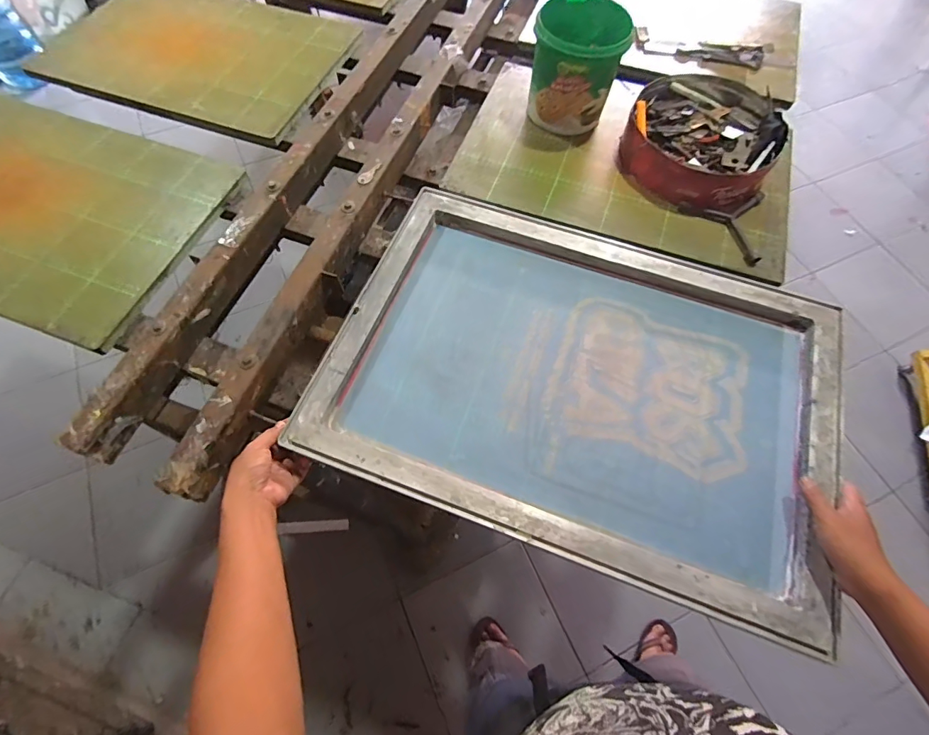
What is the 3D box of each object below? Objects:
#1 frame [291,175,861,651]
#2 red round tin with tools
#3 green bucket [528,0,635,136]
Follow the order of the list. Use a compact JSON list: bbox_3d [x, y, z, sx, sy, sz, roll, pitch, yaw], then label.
[{"bbox_3d":[0.156,0.004,0.619,0.646,0.049,0.484,20,65,7],"label":"frame"},{"bbox_3d":[0.439,-0.422,0.827,0.273,0.085,0.283,34,68,14],"label":"red round tin with tools"},{"bbox_3d":[0.201,-0.549,0.821,0.149,0.176,0.136,0,64,-1],"label":"green bucket"}]

